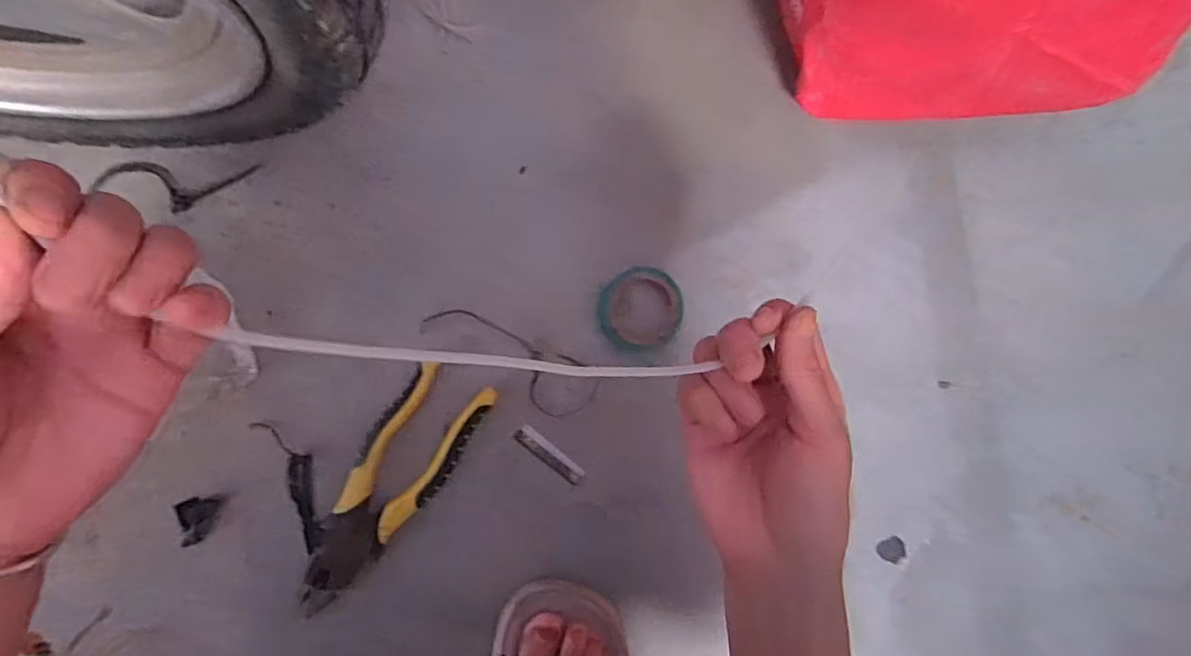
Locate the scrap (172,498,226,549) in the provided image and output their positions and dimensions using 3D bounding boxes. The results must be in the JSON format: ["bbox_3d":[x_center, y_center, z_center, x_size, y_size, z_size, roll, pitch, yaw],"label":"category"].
[{"bbox_3d":[-0.267,0.131,0.413,0.026,0.009,0.033,6,89,-8],"label":"scrap"}]

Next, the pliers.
[{"bbox_3d":[-0.141,0.110,0.422,0.058,0.021,0.180,34,85,-7],"label":"pliers"}]

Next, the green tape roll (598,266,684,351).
[{"bbox_3d":[0.033,-0.014,0.452,0.058,0.022,0.061,0,89,-8],"label":"green tape roll"}]

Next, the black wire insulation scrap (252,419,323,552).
[{"bbox_3d":[-0.203,0.104,0.418,0.023,0.008,0.094,-23,93,-8],"label":"black wire insulation scrap"}]

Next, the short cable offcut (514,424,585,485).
[{"bbox_3d":[-0.033,0.092,0.448,0.058,0.004,0.013,40,84,-6],"label":"short cable offcut"}]

